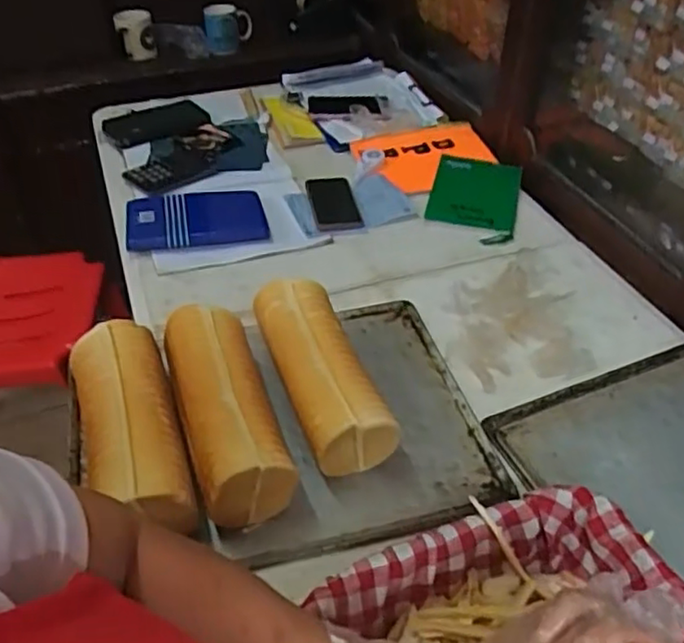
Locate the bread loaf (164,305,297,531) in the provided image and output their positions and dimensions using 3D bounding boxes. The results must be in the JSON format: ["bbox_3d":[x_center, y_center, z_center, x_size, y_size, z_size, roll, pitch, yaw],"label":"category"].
[{"bbox_3d":[-0.125,0.098,0.696,0.091,0.105,0.237,-15,44,-16],"label":"bread loaf"}]

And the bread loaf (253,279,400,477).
[{"bbox_3d":[-0.026,0.065,0.758,0.094,0.104,0.243,-15,44,-16],"label":"bread loaf"}]

